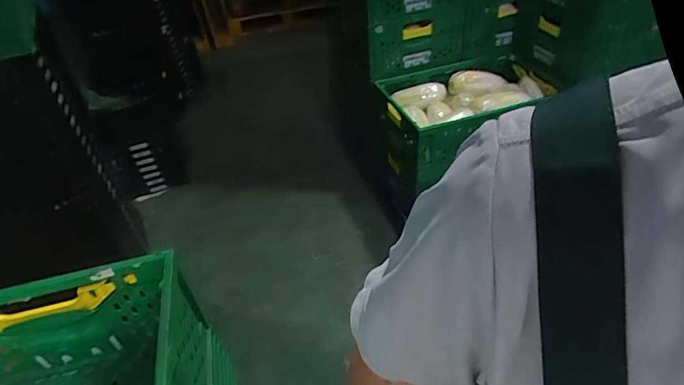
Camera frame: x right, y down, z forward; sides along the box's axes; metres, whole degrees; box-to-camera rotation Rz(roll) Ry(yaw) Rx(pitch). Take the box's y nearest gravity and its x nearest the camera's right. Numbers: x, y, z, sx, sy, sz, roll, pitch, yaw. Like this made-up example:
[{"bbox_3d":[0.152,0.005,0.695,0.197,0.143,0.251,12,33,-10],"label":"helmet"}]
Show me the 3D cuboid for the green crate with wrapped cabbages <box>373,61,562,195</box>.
[{"bbox_3d":[0.453,-0.291,1.652,0.649,0.234,0.406,-16,41,-12],"label":"green crate with wrapped cabbages"}]

